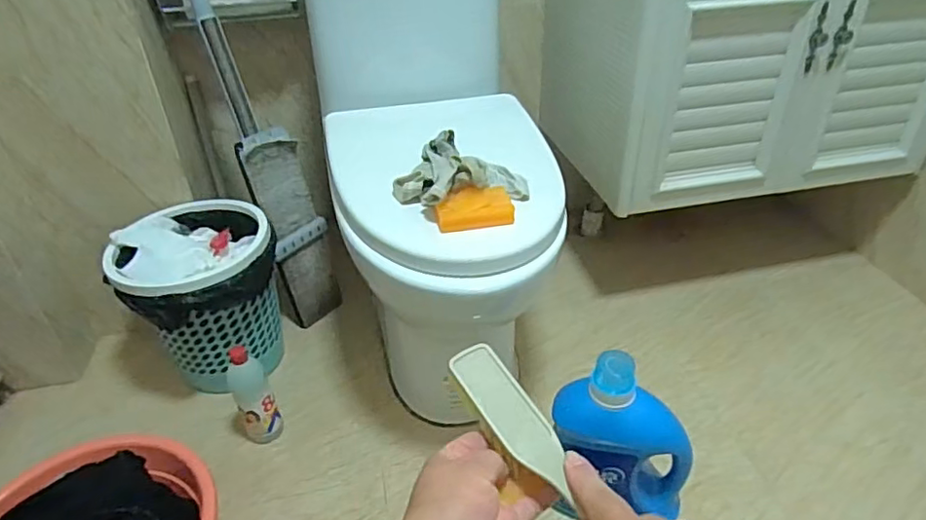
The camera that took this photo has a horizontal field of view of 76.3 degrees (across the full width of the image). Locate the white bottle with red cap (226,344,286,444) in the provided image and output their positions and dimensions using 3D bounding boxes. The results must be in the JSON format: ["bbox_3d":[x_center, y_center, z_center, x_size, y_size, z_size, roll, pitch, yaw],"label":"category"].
[{"bbox_3d":[-0.353,0.229,0.991,0.065,0.179,0.061,-21,39,-24],"label":"white bottle with red cap"}]

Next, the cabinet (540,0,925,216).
[{"bbox_3d":[0.535,-0.458,1.137,0.658,0.543,0.420,-8,35,-7],"label":"cabinet"}]

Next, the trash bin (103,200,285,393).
[{"bbox_3d":[-0.473,0.069,1.099,0.261,0.257,0.254,-25,40,-28],"label":"trash bin"}]

